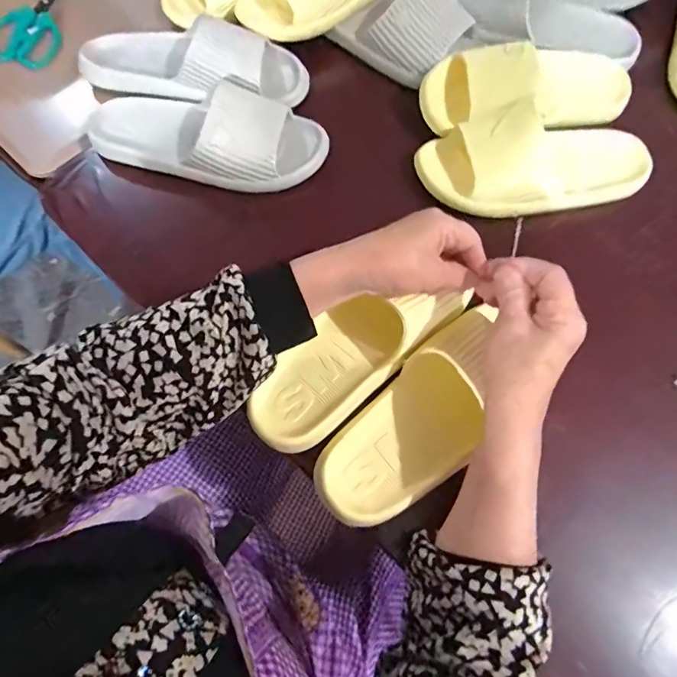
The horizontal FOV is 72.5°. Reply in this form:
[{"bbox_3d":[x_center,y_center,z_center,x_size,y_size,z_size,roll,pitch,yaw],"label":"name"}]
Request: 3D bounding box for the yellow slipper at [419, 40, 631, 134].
[{"bbox_3d":[0.225,-0.298,0.543,0.249,0.060,0.089,-11,65,-9],"label":"yellow slipper"}]

